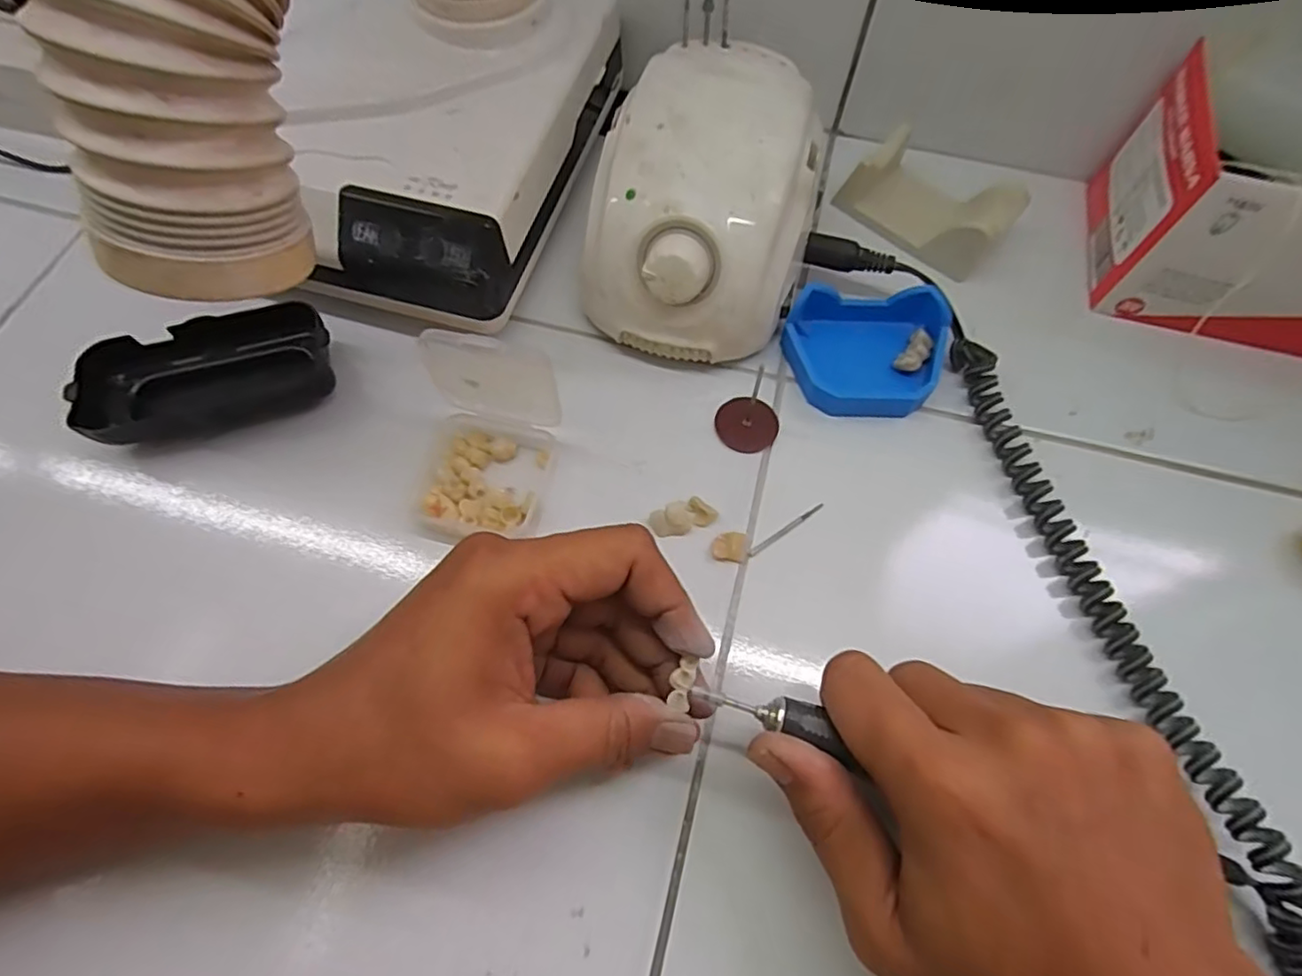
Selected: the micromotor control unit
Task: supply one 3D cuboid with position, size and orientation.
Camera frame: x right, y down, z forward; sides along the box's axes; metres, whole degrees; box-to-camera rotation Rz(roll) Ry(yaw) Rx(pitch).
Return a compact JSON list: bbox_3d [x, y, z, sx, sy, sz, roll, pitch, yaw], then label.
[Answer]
[{"bbox_3d":[0.027,-0.139,0.316,0.100,0.081,0.137,18,67,7],"label":"micromotor control unit"}]

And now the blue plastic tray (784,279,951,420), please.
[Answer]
[{"bbox_3d":[0.108,-0.068,0.315,0.080,0.024,0.063,4,65,0],"label":"blue plastic tray"}]

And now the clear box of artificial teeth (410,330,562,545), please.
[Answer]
[{"bbox_3d":[-0.077,-0.023,0.271,0.062,0.063,0.076,14,66,5],"label":"clear box of artificial teeth"}]

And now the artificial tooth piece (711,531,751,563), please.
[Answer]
[{"bbox_3d":[0.036,0.026,0.285,0.017,0.006,0.014,7,66,2],"label":"artificial tooth piece"}]

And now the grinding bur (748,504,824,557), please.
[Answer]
[{"bbox_3d":[0.062,0.019,0.291,0.044,0.005,0.004,-32,70,-15],"label":"grinding bur"}]

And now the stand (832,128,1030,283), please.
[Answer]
[{"bbox_3d":[0.156,-0.160,0.356,0.086,0.029,0.045,41,71,15],"label":"stand"}]

